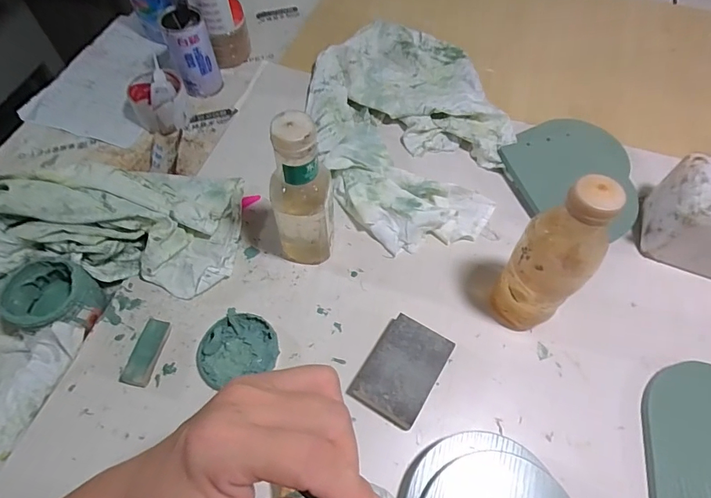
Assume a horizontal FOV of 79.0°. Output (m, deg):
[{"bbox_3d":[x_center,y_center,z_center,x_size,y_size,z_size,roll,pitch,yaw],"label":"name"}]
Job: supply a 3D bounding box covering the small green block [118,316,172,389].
[{"bbox_3d":[-0.218,0.107,0.449,0.028,0.013,0.068,14,58,5],"label":"small green block"}]

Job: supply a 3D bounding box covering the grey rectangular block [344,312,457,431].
[{"bbox_3d":[0.048,0.125,0.448,0.074,0.024,0.098,28,61,14],"label":"grey rectangular block"}]

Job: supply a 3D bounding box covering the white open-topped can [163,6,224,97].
[{"bbox_3d":[-0.247,-0.295,0.658,0.061,0.115,0.069,-16,62,-10],"label":"white open-topped can"}]

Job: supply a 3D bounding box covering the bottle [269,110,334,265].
[{"bbox_3d":[-0.056,-0.053,0.449,0.064,0.196,0.064,-7,61,-5],"label":"bottle"}]

